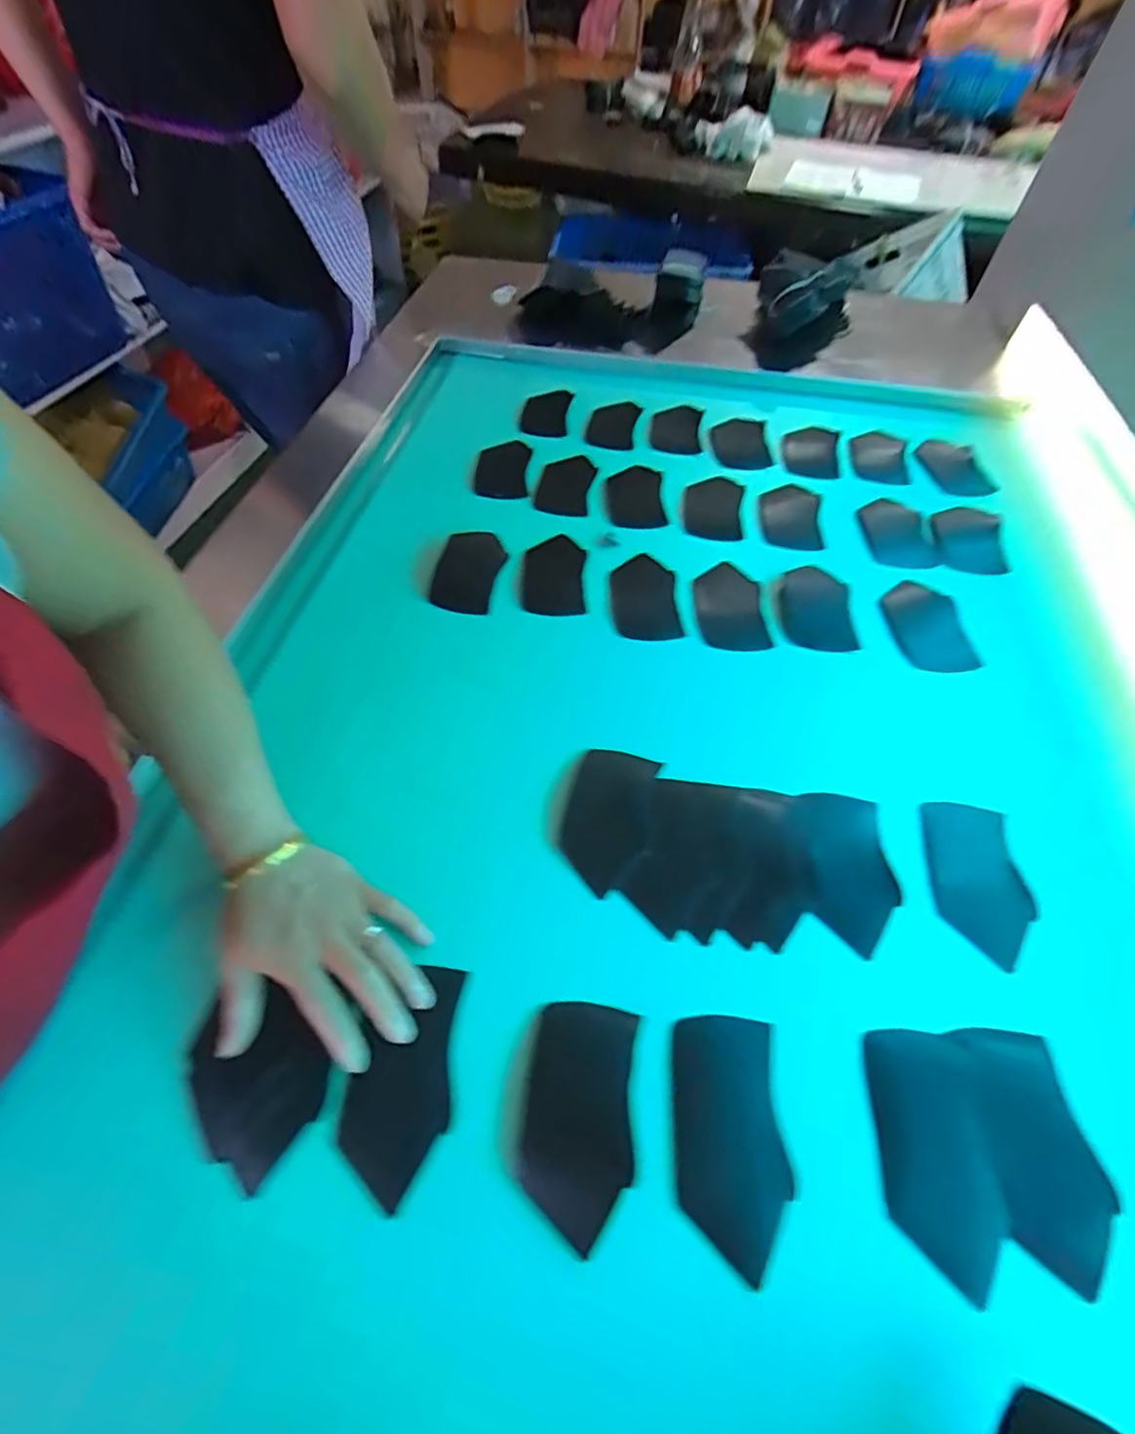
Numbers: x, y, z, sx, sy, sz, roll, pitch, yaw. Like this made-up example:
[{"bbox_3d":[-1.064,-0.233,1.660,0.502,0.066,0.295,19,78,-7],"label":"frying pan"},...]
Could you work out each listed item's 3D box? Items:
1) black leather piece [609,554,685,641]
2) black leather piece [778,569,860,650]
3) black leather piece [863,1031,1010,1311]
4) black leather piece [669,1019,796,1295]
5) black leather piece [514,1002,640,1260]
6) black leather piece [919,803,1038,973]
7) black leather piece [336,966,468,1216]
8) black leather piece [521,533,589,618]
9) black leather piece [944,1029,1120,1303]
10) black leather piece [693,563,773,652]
[{"bbox_3d":[0.084,-0.130,0.633,0.068,0.009,0.119,-3,54,4],"label":"black leather piece"},{"bbox_3d":[0.269,-0.122,0.626,0.074,0.014,0.119,9,54,4],"label":"black leather piece"},{"bbox_3d":[0.228,0.269,0.360,0.068,0.005,0.126,7,54,2],"label":"black leather piece"},{"bbox_3d":[0.101,0.258,0.359,0.066,0.004,0.125,4,54,0],"label":"black leather piece"},{"bbox_3d":[0.007,0.247,0.362,0.066,0.009,0.119,4,58,10],"label":"black leather piece"},{"bbox_3d":[0.326,0.129,0.461,0.069,0.006,0.125,7,58,12],"label":"black leather piece"},{"bbox_3d":[-0.105,0.229,0.371,0.062,0.007,0.125,8,58,-4],"label":"black leather piece"},{"bbox_3d":[-0.016,-0.158,0.649,0.069,0.010,0.124,-2,54,7],"label":"black leather piece"},{"bbox_3d":[0.292,0.265,0.357,0.062,0.013,0.125,4,54,0],"label":"black leather piece"},{"bbox_3d":[0.176,-0.120,0.632,0.068,0.008,0.125,-2,53,5],"label":"black leather piece"}]

